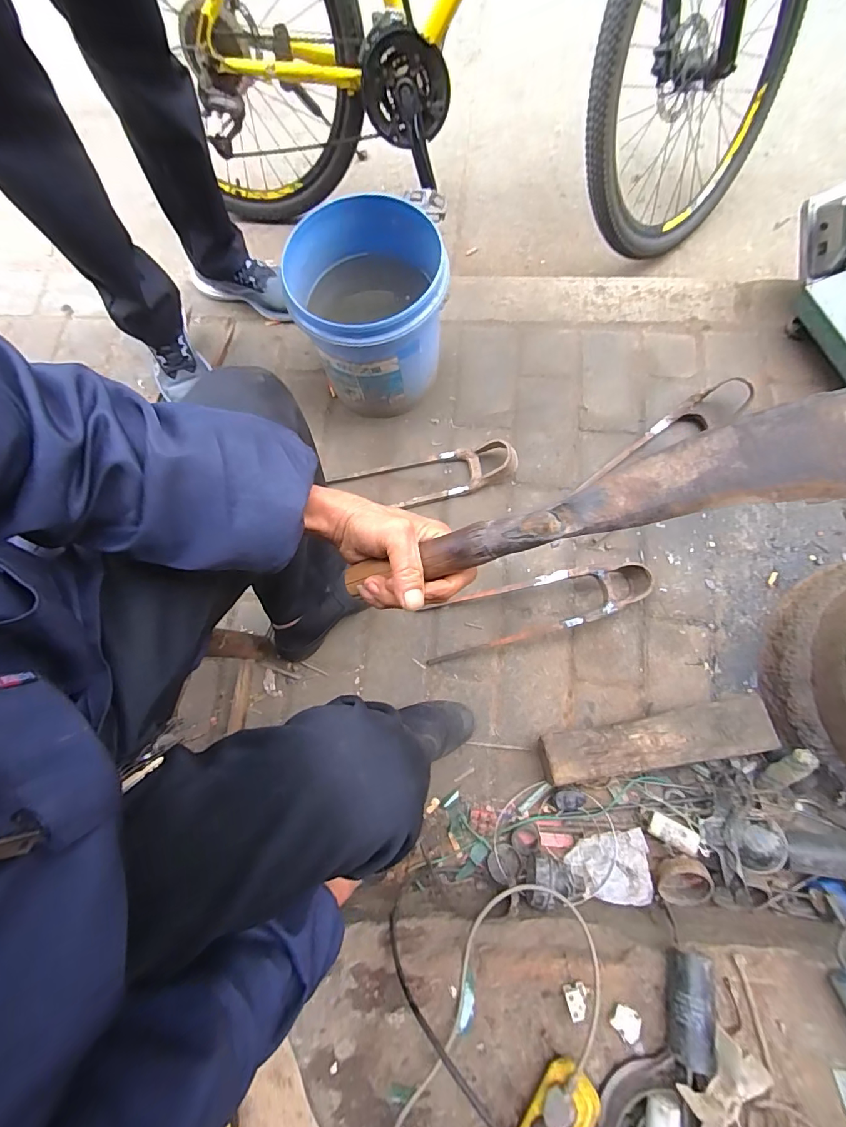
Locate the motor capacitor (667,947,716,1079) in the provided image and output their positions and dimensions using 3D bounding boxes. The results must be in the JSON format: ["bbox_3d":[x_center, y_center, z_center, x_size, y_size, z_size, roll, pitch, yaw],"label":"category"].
[{"bbox_3d":[0.325,0.538,0.553,0.039,0.051,0.113,14,64,4],"label":"motor capacitor"}]

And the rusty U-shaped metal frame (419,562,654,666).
[{"bbox_3d":[0.194,0.080,0.814,0.402,0.067,0.103,-15,78,-2],"label":"rusty U-shaped metal frame"}]

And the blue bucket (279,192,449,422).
[{"bbox_3d":[-0.093,-0.453,0.841,0.252,0.264,0.267,-14,78,-2],"label":"blue bucket"}]

